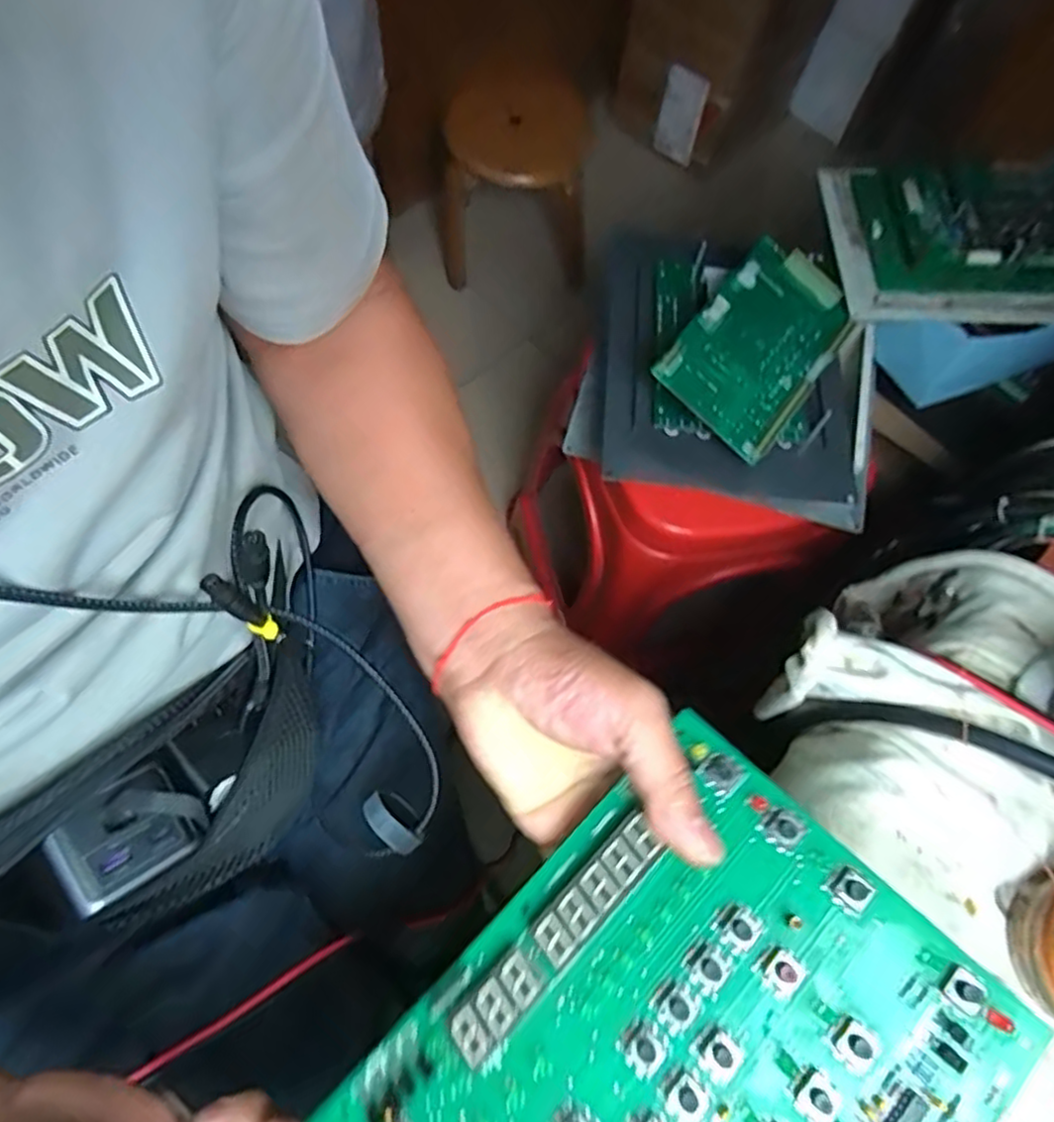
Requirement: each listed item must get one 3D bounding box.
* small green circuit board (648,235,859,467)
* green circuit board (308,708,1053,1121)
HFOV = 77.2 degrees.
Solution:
[{"bbox_3d":[0.210,-0.194,0.590,0.121,0.017,0.205,41,74,-5],"label":"small green circuit board"},{"bbox_3d":[0.048,0.183,0.230,0.213,0.010,0.157,-43,66,-12],"label":"green circuit board"}]

